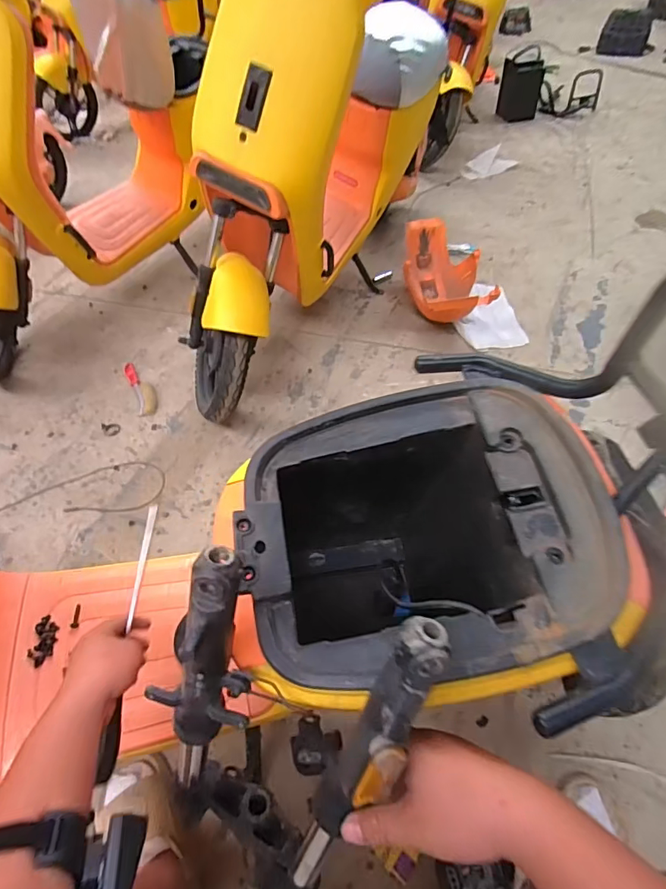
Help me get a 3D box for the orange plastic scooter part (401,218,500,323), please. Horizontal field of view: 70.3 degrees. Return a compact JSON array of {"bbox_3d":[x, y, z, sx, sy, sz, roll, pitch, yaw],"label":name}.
[{"bbox_3d":[0.363,-0.519,1.514,0.211,0.191,0.435,-4,51,1],"label":"orange plastic scooter part"}]

